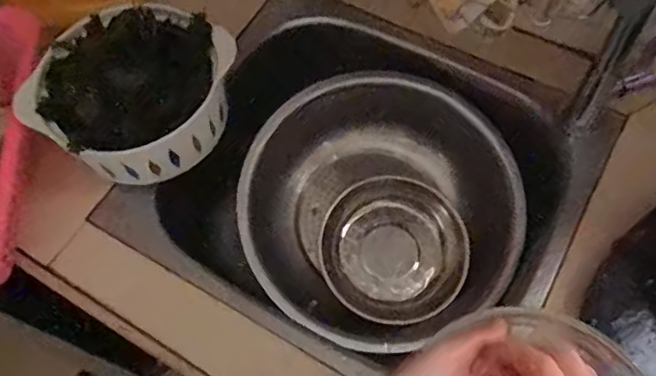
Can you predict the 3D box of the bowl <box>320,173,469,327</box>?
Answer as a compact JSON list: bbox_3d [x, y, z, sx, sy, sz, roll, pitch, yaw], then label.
[{"bbox_3d":[0.076,0.071,0.659,0.159,0.057,0.155,-1,63,3],"label":"bowl"}]

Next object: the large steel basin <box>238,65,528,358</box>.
[{"bbox_3d":[0.066,0.036,0.672,0.308,0.110,0.341,-26,94,-6],"label":"large steel basin"}]

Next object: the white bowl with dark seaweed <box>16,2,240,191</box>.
[{"bbox_3d":[-0.187,-0.092,0.554,0.172,0.067,0.165,14,65,10],"label":"white bowl with dark seaweed"}]

